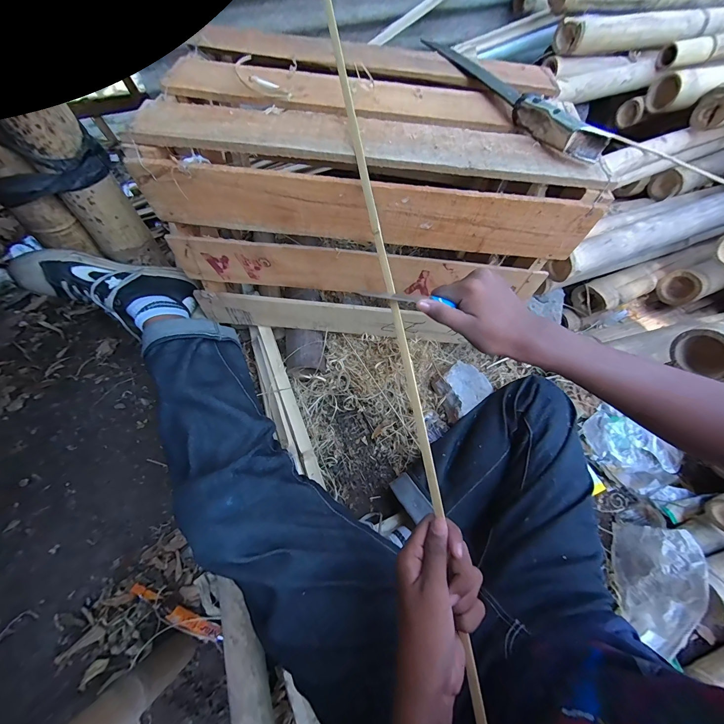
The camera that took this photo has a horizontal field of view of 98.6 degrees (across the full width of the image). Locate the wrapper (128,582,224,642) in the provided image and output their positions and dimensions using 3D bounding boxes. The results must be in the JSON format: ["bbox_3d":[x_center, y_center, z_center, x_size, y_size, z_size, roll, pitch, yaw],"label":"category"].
[{"bbox_3d":[-0.287,0.387,0.481,0.157,0.023,0.020,23,65,9],"label":"wrapper"}]

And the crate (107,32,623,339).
[{"bbox_3d":[0.010,-0.283,0.556,0.587,0.319,0.316,4,64,0],"label":"crate"}]

